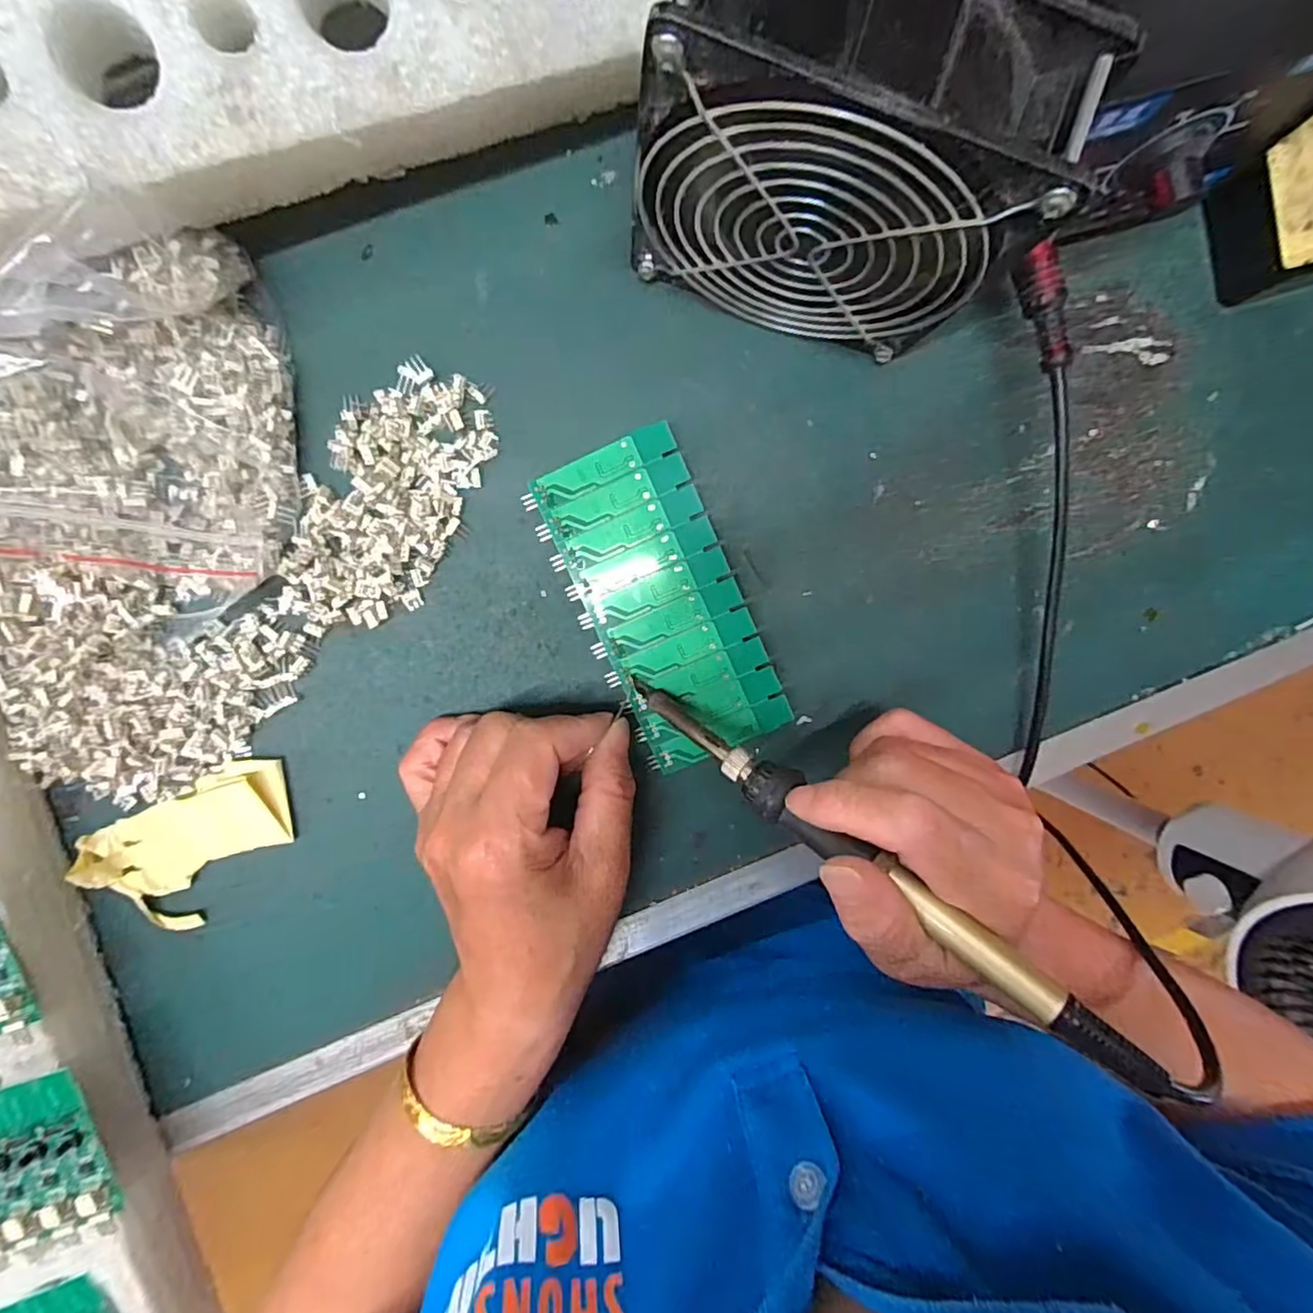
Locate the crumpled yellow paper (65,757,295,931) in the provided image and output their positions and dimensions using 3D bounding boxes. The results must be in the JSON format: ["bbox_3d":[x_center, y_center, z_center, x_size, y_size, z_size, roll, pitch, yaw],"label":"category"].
[{"bbox_3d":[-0.189,0.081,0.263,0.077,0.022,0.052,-28,99,-1],"label":"crumpled yellow paper"}]

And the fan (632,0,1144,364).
[{"bbox_3d":[0.053,-0.153,0.207,0.121,0.117,0.048,16,95,-7],"label":"fan"}]

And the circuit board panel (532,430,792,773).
[{"bbox_3d":[0.004,-0.022,0.270,0.064,0.009,0.137,-25,97,-2],"label":"circuit board panel"}]

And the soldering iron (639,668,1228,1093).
[{"bbox_3d":[0.067,0.066,0.222,0.205,0.014,0.017,35,93,27],"label":"soldering iron"}]

